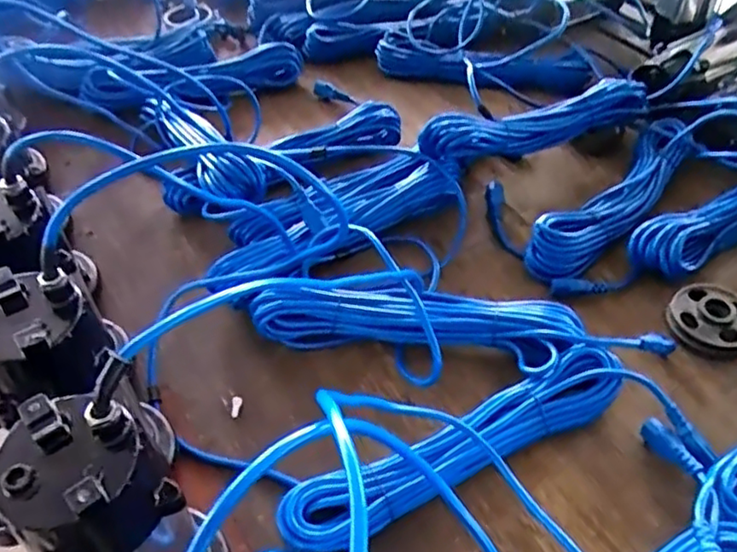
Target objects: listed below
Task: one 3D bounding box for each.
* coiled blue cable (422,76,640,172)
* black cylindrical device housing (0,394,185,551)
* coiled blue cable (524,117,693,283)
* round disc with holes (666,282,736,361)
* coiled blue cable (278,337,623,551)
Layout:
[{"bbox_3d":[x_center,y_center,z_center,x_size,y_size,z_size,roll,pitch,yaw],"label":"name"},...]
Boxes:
[{"bbox_3d":[0.229,-0.213,0.888,0.352,0.107,0.069,-22,51,-17],"label":"coiled blue cable"},{"bbox_3d":[-0.174,0.121,0.390,0.086,0.071,0.089,-30,53,-22],"label":"black cylindrical device housing"},{"bbox_3d":[0.327,-0.109,0.831,0.085,0.044,0.353,34,58,29],"label":"coiled blue cable"},{"bbox_3d":[0.382,0.041,0.706,0.087,0.024,0.096,24,53,22],"label":"round disc with holes"},{"bbox_3d":[0.086,0.159,0.595,0.353,0.056,0.063,-22,51,-16],"label":"coiled blue cable"}]

